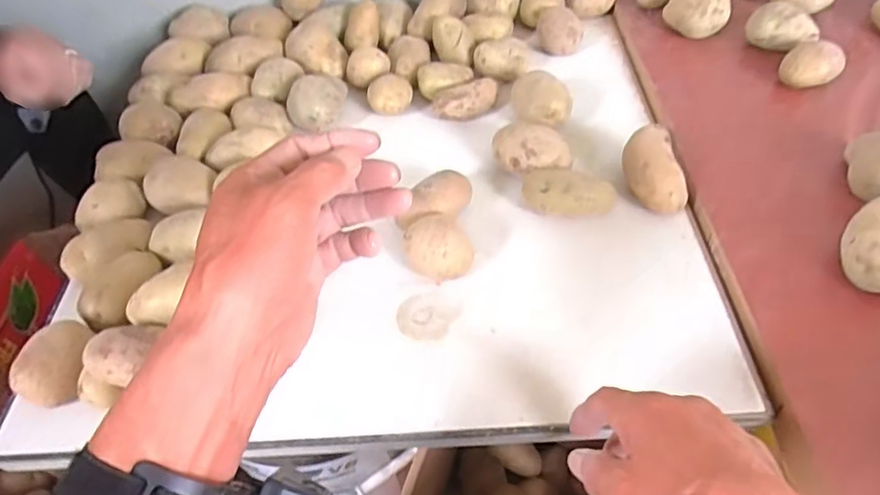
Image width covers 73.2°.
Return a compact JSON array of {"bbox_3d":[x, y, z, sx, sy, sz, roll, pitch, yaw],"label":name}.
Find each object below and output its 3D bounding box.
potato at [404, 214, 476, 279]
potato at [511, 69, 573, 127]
[{"bbox_3d":[-0.001,0.004,0.523,0.054,0.049,0.051,-3,48,3],"label":"potato"},{"bbox_3d":[0.107,-0.154,0.634,0.056,0.046,0.055,-3,48,3],"label":"potato"}]

